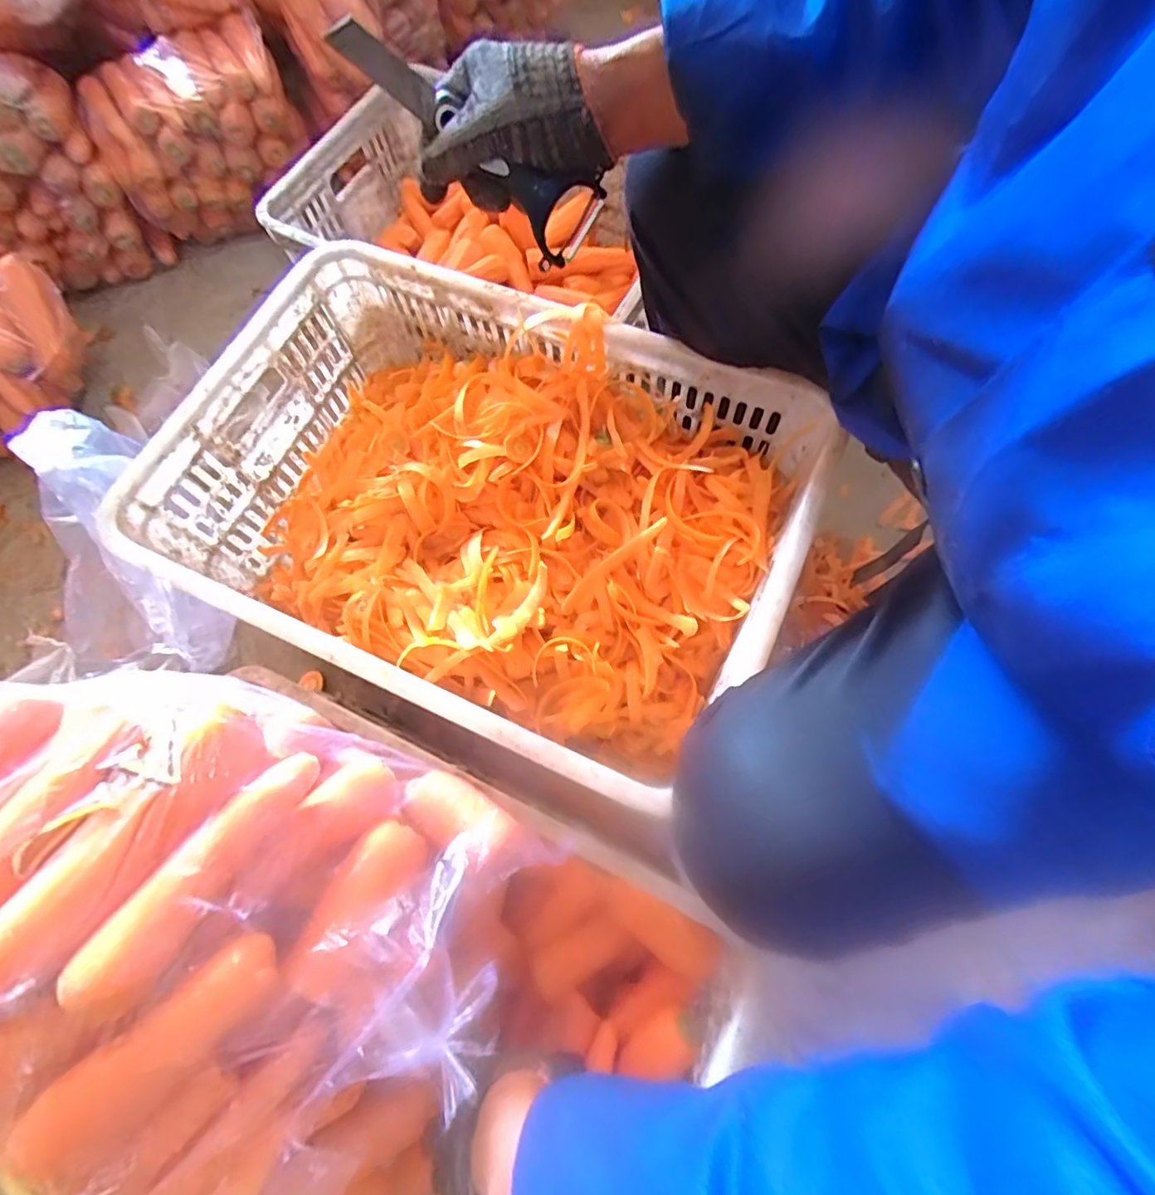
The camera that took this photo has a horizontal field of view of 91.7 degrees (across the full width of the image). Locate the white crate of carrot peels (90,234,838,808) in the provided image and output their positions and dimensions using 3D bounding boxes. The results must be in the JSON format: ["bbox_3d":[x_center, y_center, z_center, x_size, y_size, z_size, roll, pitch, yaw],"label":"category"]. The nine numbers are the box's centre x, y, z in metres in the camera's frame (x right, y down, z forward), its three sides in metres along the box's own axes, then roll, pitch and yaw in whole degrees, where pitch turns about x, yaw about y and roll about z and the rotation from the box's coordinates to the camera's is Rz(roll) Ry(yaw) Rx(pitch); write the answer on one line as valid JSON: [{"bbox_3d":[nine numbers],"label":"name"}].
[{"bbox_3d":[-0.095,-0.103,0.613,0.593,0.194,0.386,23,74,10],"label":"white crate of carrot peels"}]

